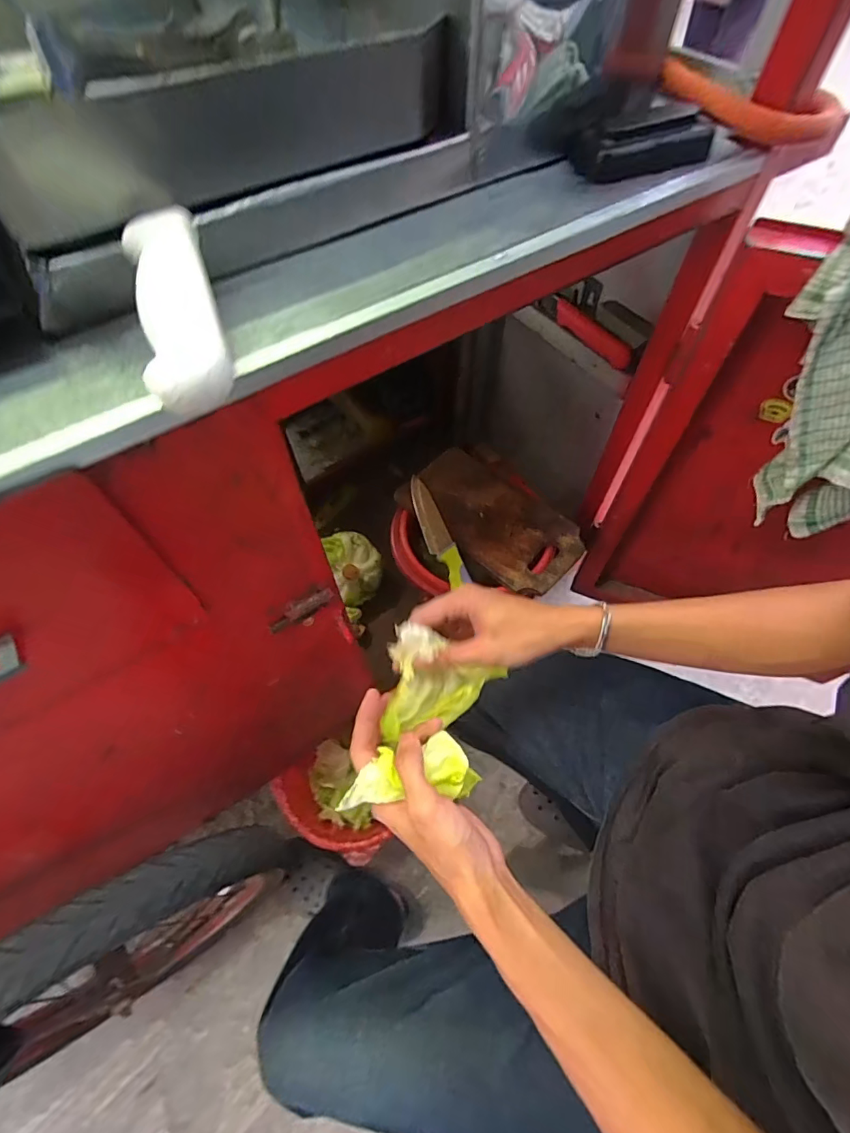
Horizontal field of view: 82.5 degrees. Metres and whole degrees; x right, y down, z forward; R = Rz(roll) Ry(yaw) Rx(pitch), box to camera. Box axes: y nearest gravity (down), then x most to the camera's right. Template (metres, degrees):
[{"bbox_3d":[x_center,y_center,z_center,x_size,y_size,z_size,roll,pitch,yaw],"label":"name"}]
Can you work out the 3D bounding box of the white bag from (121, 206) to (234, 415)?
[{"bbox_3d":[-0.120,-0.128,0.234,0.036,0.024,0.136,-20,62,-9],"label":"white bag"}]

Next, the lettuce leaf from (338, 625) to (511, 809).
[{"bbox_3d":[0.003,0.132,0.402,0.096,0.075,0.140,11,57,8],"label":"lettuce leaf"}]

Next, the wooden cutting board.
[{"bbox_3d":[0.103,-0.076,0.740,0.272,0.029,0.146,40,69,21],"label":"wooden cutting board"}]

